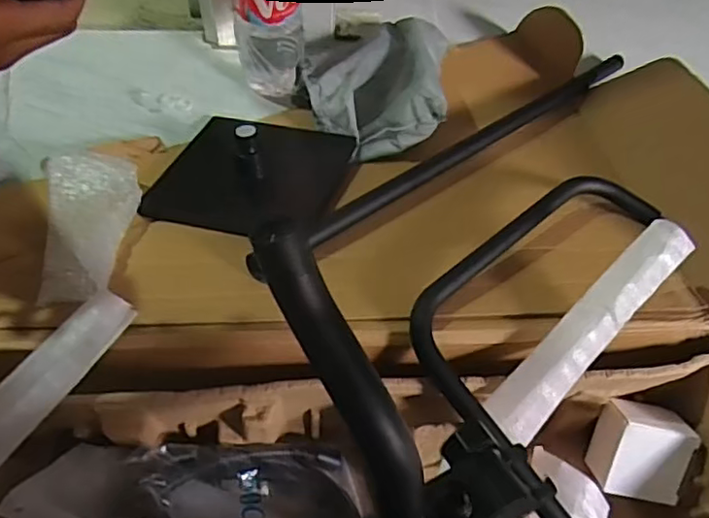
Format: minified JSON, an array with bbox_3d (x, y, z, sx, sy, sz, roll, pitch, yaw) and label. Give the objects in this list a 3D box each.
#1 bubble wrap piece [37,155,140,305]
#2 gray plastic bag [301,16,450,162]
[{"bbox_3d":[-0.281,-0.047,0.646,0.098,0.046,0.217,-10,43,-8],"label":"bubble wrap piece"},{"bbox_3d":[0.027,-0.243,0.795,0.180,0.084,0.227,8,60,0],"label":"gray plastic bag"}]

